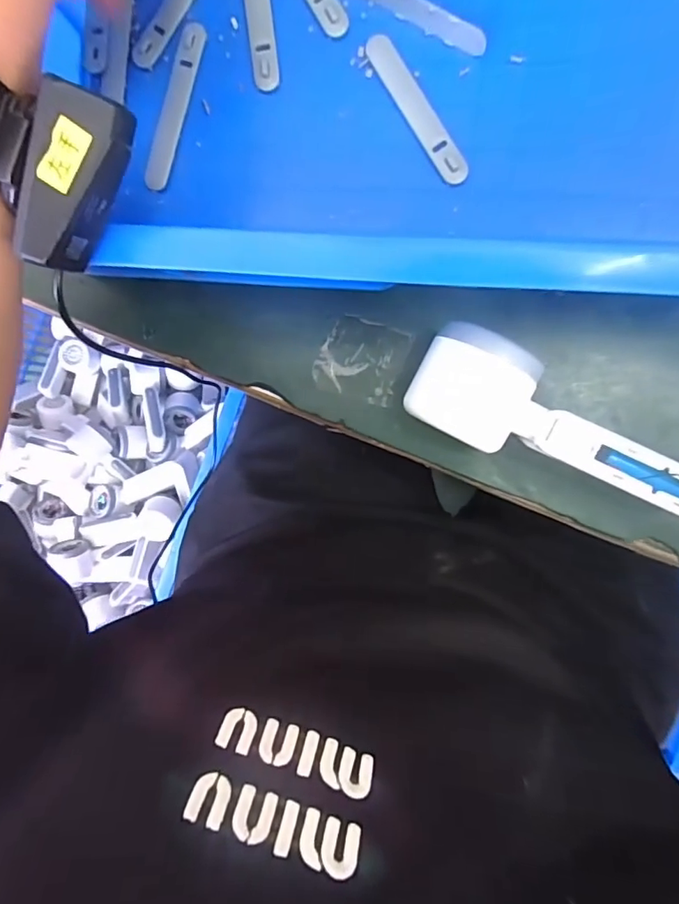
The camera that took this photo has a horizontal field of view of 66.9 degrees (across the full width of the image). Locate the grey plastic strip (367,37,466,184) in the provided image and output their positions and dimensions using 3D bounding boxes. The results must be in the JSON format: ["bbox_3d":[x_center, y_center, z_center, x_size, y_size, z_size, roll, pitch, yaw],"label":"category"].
[{"bbox_3d":[0.043,-0.193,0.291,0.014,0.005,0.094,-31,90,9],"label":"grey plastic strip"}]

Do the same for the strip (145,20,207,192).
[{"bbox_3d":[-0.099,-0.206,0.307,0.016,0.004,0.094,19,99,-1],"label":"strip"}]

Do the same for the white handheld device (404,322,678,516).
[{"bbox_3d":[0.119,-0.005,0.278,0.171,0.042,0.054,29,97,5],"label":"white handheld device"}]

